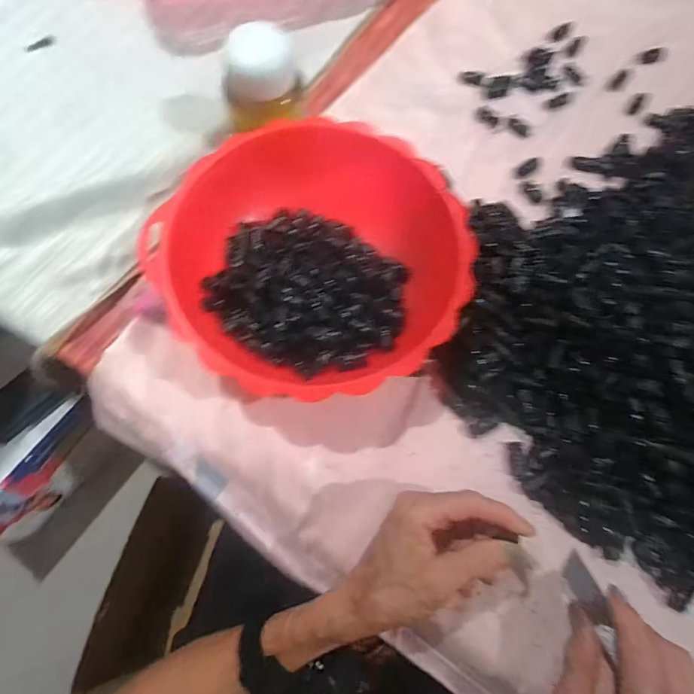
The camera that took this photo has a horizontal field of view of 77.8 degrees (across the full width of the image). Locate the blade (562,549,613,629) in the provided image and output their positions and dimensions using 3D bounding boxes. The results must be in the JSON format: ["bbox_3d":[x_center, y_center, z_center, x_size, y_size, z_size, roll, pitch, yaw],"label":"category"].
[{"bbox_3d":[0.167,0.170,0.302,0.016,0.009,0.047,-25,77,-9],"label":"blade"}]

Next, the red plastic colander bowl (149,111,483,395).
[{"bbox_3d":[-0.026,-0.070,0.376,0.235,0.073,0.240,1,73,-2],"label":"red plastic colander bowl"}]

